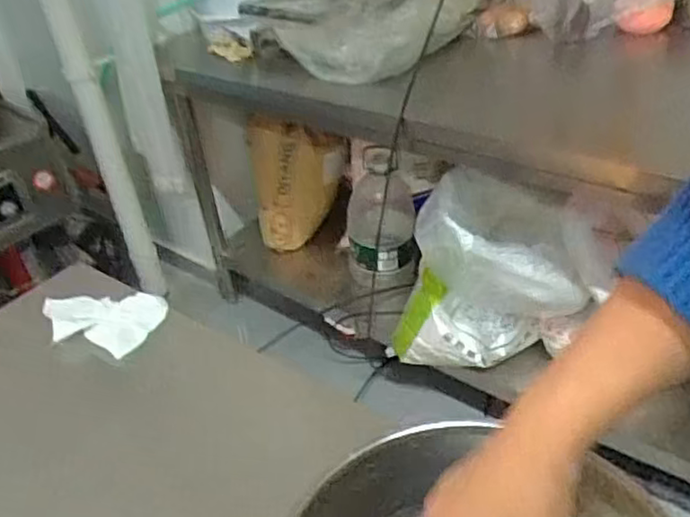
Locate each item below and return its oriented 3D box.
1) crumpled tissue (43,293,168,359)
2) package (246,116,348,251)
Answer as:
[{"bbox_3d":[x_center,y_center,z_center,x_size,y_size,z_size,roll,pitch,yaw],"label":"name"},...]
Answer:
[{"bbox_3d":[-0.284,0.067,0.775,0.150,0.016,0.092,7,38,19],"label":"crumpled tissue"},{"bbox_3d":[-0.108,-0.192,1.704,0.238,0.363,0.073,-14,36,-9],"label":"package"}]

